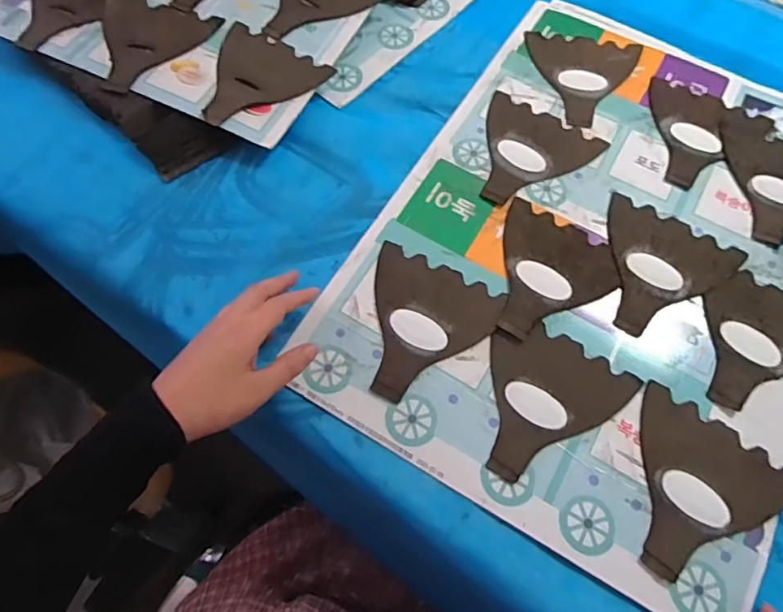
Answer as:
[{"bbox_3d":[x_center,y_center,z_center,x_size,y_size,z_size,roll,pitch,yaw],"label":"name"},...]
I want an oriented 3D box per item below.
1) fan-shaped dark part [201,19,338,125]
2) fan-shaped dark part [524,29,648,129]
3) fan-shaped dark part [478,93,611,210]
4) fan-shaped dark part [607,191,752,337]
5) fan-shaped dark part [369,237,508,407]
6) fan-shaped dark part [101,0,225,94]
[{"bbox_3d":[-0.140,-0.224,0.530,0.114,0.008,0.125,26,66,7],"label":"fan-shaped dark part"},{"bbox_3d":[0.203,-0.244,0.566,0.119,0.006,0.124,12,66,5],"label":"fan-shaped dark part"},{"bbox_3d":[0.133,-0.149,0.522,0.118,0.006,0.123,30,69,13],"label":"fan-shaped dark part"},{"bbox_3d":[0.239,-0.029,0.468,0.117,0.008,0.127,26,69,11],"label":"fan-shaped dark part"},{"bbox_3d":[0.022,0.019,0.445,0.113,0.005,0.126,25,68,10],"label":"fan-shaped dark part"},{"bbox_3d":[-0.264,-0.275,0.542,0.125,0.009,0.130,21,67,9],"label":"fan-shaped dark part"}]

